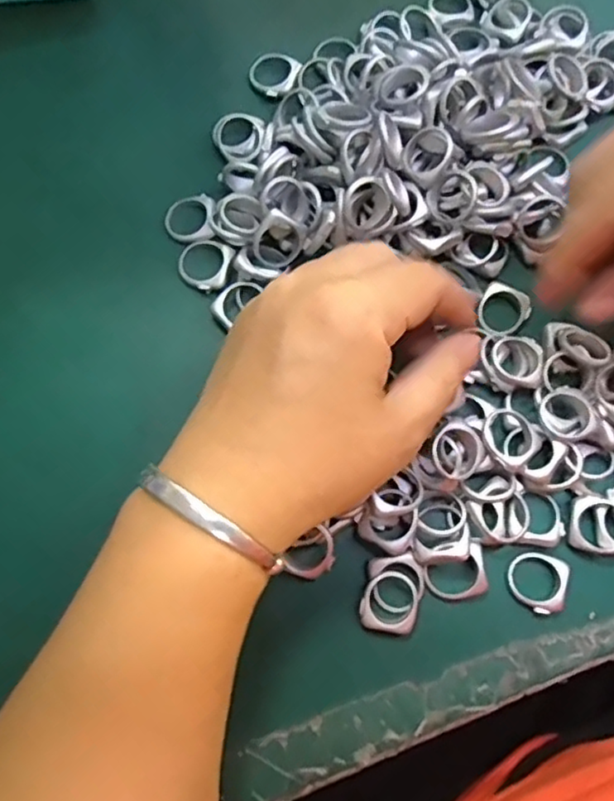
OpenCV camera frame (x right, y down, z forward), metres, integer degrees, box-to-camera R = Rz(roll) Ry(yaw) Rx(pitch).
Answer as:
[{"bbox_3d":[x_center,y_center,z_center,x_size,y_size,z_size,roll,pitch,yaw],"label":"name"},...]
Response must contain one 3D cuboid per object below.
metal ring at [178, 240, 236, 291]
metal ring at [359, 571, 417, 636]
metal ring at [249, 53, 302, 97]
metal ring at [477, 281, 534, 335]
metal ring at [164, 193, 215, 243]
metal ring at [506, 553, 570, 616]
[{"bbox_3d":[-0.043,-0.058,0.268,0.023,0.004,0.022,0,76,-1],"label":"metal ring"},{"bbox_3d":[0.030,0.074,0.235,0.020,0.005,0.022,0,76,-1],"label":"metal ring"},{"bbox_3d":[-0.015,-0.151,0.295,0.023,0.004,0.023,0,76,-1],"label":"metal ring"},{"bbox_3d":[0.081,-0.039,0.266,0.022,0.004,0.020,0,76,-1],"label":"metal ring"},{"bbox_3d":[-0.050,-0.078,0.274,0.022,0.004,0.021,0,76,-1],"label":"metal ring"},{"bbox_3d":[0.086,0.068,0.239,0.022,0.004,0.021,0,76,-1],"label":"metal ring"}]

